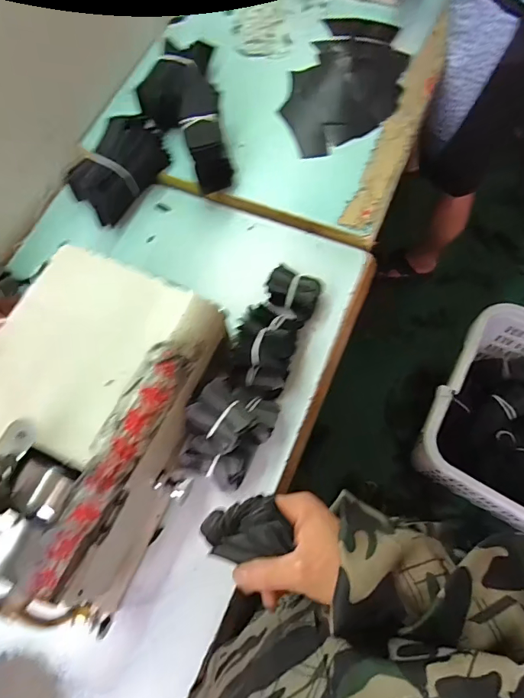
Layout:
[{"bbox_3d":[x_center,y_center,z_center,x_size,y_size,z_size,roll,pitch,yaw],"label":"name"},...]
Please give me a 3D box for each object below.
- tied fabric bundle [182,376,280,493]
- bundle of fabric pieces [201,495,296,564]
[{"bbox_3d":[-0.042,0.101,0.541,0.091,0.078,0.127,32,77,9],"label":"tied fabric bundle"},{"bbox_3d":[-0.012,0.136,0.324,0.061,0.027,0.041,-17,75,-4],"label":"bundle of fabric pieces"}]

